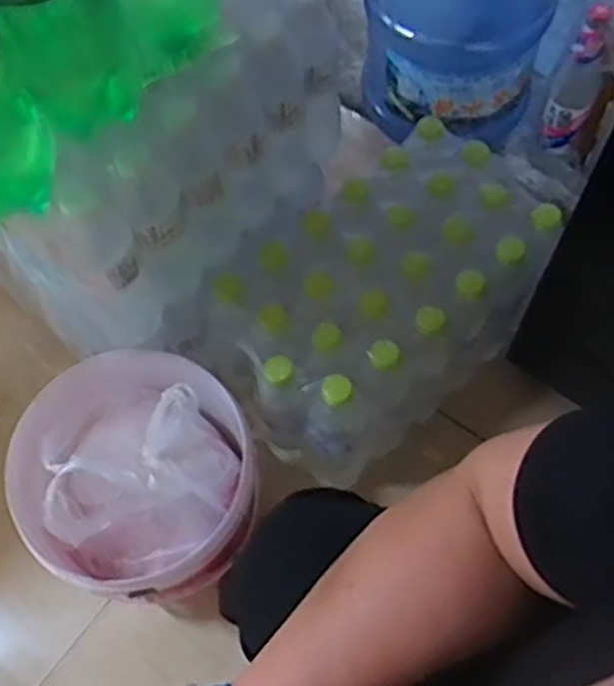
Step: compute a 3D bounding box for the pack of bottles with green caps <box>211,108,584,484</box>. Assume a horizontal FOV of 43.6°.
[{"bbox_3d":[0.092,-0.050,0.921,0.386,0.206,0.237,-36,69,-15],"label":"pack of bottles with green caps"}]

